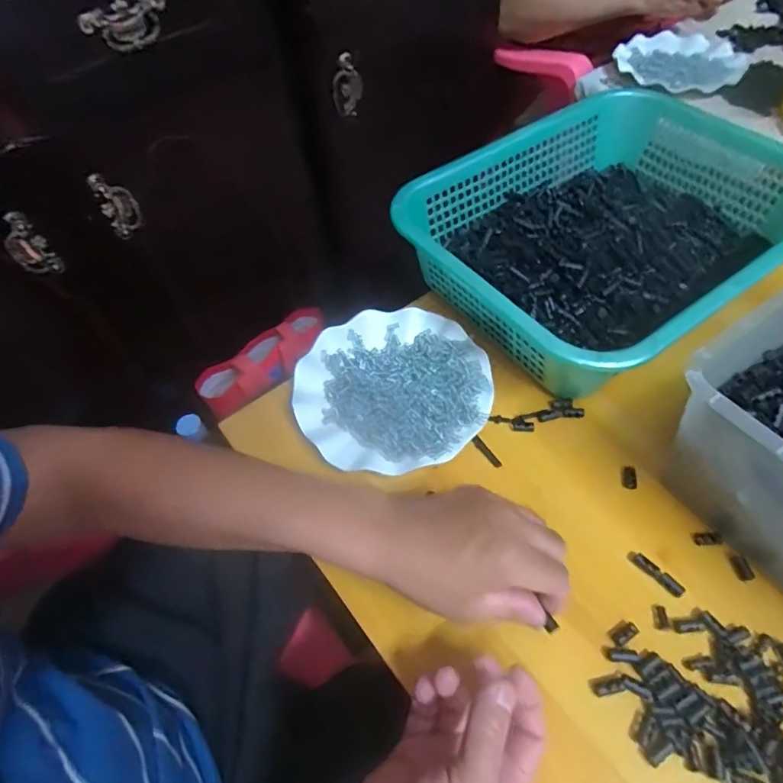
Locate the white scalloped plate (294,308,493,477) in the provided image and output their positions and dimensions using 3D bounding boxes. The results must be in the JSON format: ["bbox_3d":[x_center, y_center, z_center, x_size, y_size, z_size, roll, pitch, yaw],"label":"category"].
[{"bbox_3d":[0.000,-0.005,0.488,0.177,0.017,0.177,-2,55,2],"label":"white scalloped plate"}]

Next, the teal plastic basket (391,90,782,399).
[{"bbox_3d":[0.227,-0.172,0.536,0.389,0.081,0.297,-32,60,-18],"label":"teal plastic basket"}]

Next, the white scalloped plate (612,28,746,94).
[{"bbox_3d":[0.461,-0.525,0.815,0.203,0.019,0.179,-30,59,-16],"label":"white scalloped plate"}]

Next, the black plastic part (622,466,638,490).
[{"bbox_3d":[0.203,0.073,0.436,0.011,0.007,0.020,6,56,8],"label":"black plastic part"}]

